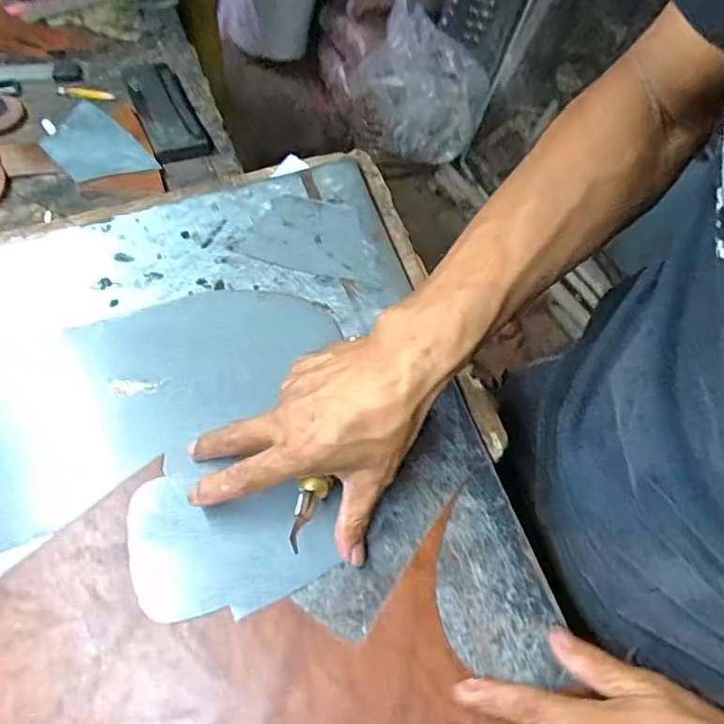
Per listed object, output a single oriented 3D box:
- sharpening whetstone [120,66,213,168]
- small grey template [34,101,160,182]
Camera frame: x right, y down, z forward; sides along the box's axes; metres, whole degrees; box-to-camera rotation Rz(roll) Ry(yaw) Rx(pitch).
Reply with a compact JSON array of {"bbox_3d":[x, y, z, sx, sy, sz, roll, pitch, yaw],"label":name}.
[{"bbox_3d":[-0.203,-0.263,0.628,0.057,0.024,0.157,-21,62,-15],"label":"sharpening whetstone"},{"bbox_3d":[-0.262,-0.211,0.590,0.071,0.011,0.123,-39,68,-23],"label":"small grey template"}]

